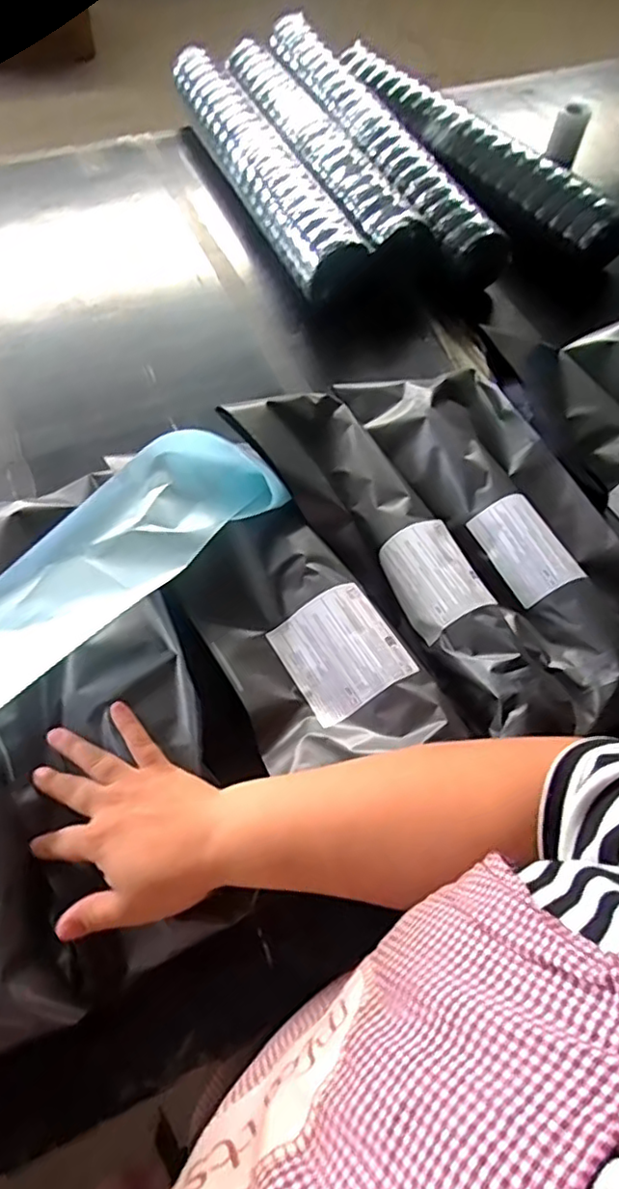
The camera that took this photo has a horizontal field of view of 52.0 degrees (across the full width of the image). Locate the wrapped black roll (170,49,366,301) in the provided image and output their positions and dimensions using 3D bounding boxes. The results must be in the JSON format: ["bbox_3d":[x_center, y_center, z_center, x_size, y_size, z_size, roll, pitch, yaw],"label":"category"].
[{"bbox_3d":[-0.078,-0.637,0.946,0.096,0.090,0.602,-20,63,-15],"label":"wrapped black roll"}]

